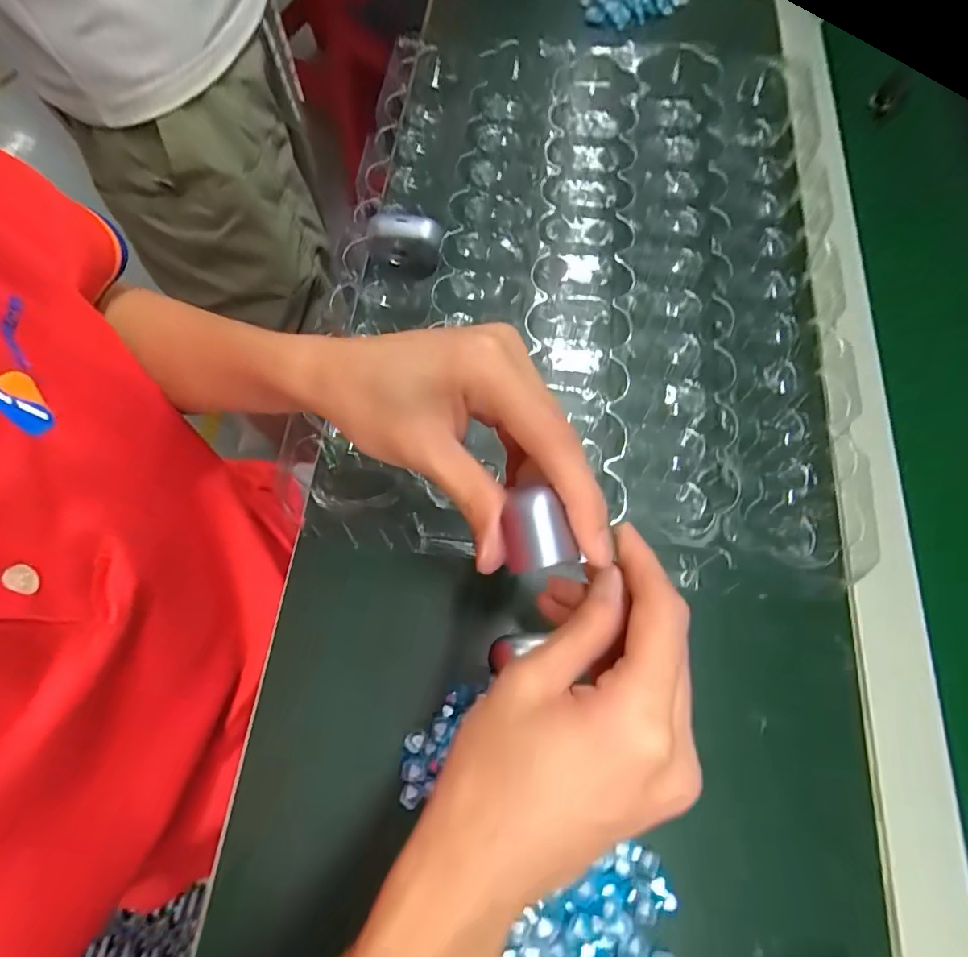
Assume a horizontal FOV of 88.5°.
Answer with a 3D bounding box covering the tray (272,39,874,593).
[{"bbox_3d":[0.072,-0.174,0.379,0.368,0.051,0.478,7,72,4],"label":"tray"}]

